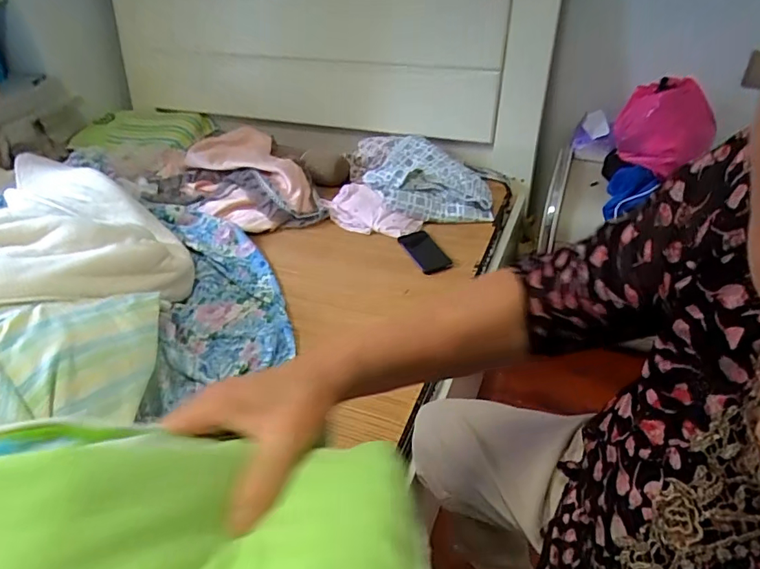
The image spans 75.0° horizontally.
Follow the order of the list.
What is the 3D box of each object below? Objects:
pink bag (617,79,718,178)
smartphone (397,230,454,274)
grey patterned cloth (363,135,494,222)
[{"bbox_3d":[0.673,-0.377,1.174,0.204,0.180,0.155,20,39,28],"label":"pink bag"},{"bbox_3d":[0.103,-0.079,1.155,0.069,0.016,0.160,-23,41,-10],"label":"smartphone"},{"bbox_3d":[0.133,-0.283,1.323,0.324,0.108,0.278,4,37,8],"label":"grey patterned cloth"}]

